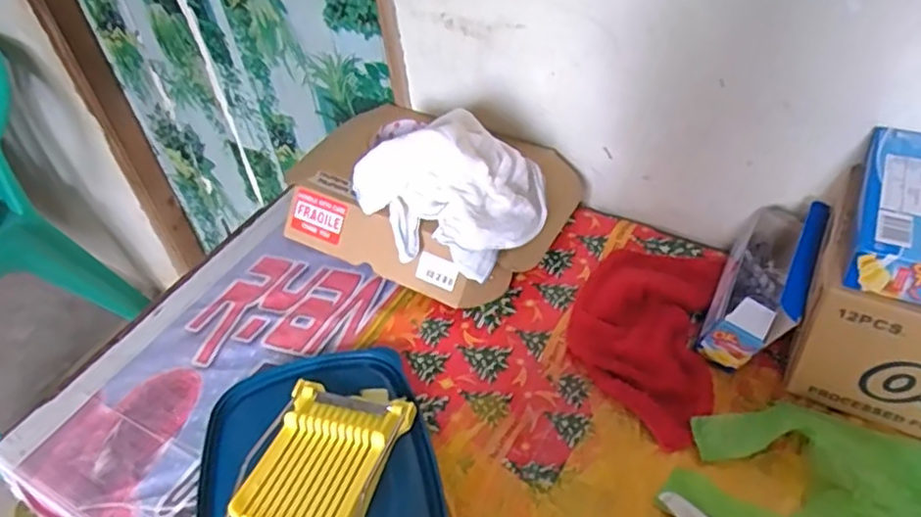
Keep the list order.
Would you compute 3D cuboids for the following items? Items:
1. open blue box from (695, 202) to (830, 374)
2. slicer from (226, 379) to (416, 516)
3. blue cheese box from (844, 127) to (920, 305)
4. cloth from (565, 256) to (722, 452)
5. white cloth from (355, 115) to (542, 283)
[{"bbox_3d":[0.315,0.013,0.677,0.078,0.094,0.192,18,49,24],"label":"open blue box"},{"bbox_3d":[-0.130,0.197,0.598,0.121,0.045,0.203,9,46,16],"label":"slicer"},{"bbox_3d":[0.381,-0.043,0.563,0.065,0.043,0.173,17,49,23],"label":"blue cheese box"},{"bbox_3d":[0.193,0.075,0.696,0.145,0.038,0.240,8,46,16],"label":"cloth"},{"bbox_3d":[-0.015,-0.090,0.740,0.208,0.114,0.166,15,48,22],"label":"white cloth"}]

